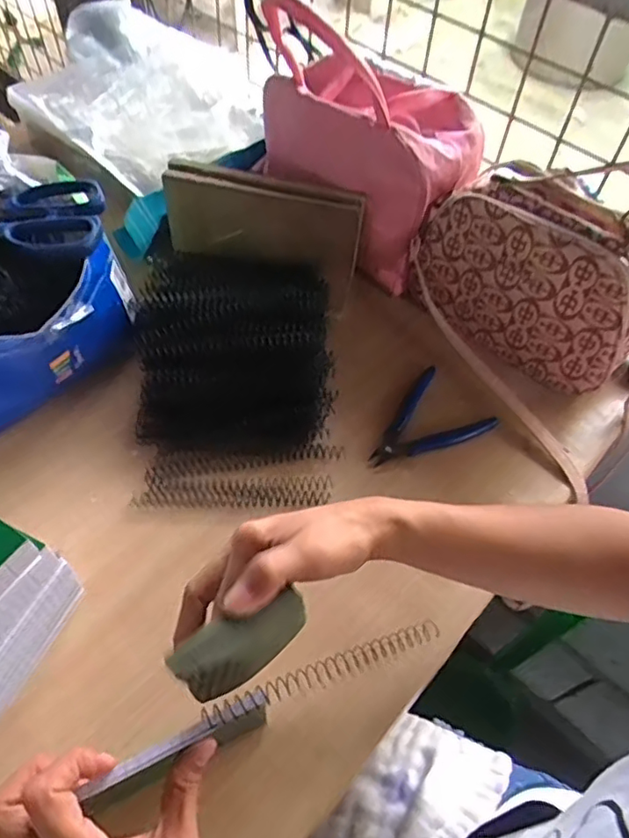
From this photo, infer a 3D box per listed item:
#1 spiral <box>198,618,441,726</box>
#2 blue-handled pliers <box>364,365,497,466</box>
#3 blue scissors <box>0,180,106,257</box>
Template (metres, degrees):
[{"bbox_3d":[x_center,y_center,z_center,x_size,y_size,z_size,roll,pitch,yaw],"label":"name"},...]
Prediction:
[{"bbox_3d":[0.009,0.149,0.353,0.150,0.023,0.013,-17,58,-16],"label":"spiral"},{"bbox_3d":[0.093,0.006,0.541,0.118,0.015,0.084,-29,62,-23],"label":"blue-handled pliers"},{"bbox_3d":[-0.244,-0.156,0.458,0.155,0.018,0.088,-6,56,-9],"label":"blue scissors"}]

